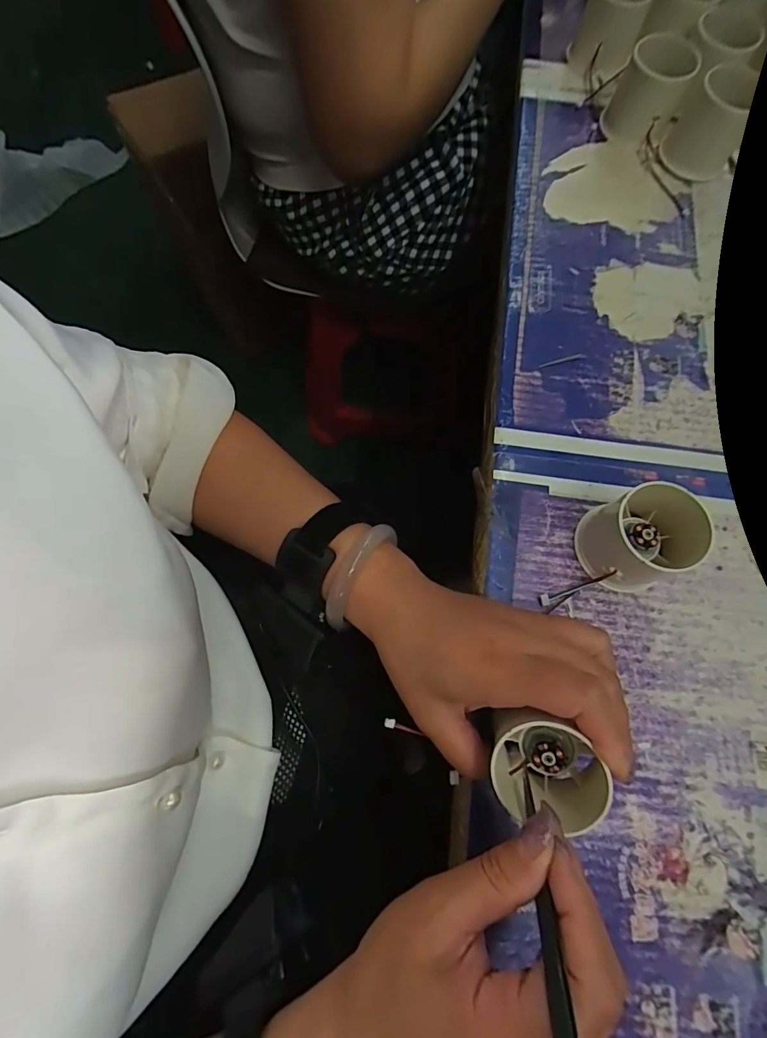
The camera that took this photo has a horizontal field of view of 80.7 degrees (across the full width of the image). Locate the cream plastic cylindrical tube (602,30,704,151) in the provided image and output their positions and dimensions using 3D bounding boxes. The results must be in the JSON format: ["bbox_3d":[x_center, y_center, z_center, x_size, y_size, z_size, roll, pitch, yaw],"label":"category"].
[{"bbox_3d":[0.215,-0.347,0.368,0.052,0.051,0.053,0,74,0],"label":"cream plastic cylindrical tube"}]

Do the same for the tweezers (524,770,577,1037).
[{"bbox_3d":[0.061,0.148,0.170,0.004,0.133,0.008,20,105,6],"label":"tweezers"}]

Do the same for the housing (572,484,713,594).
[{"bbox_3d":[0.153,0.011,0.267,0.059,0.046,0.054,-20,75,-5],"label":"housing"}]

